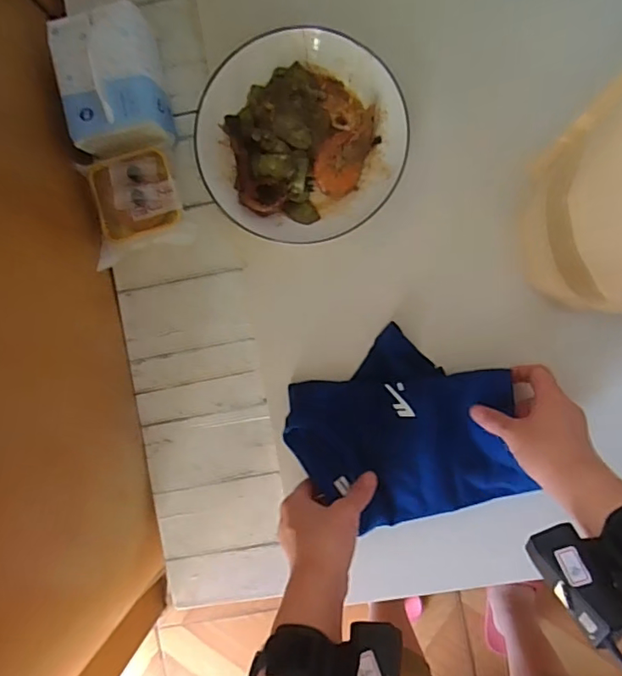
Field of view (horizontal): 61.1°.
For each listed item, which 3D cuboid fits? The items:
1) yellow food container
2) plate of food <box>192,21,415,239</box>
[{"bbox_3d":[-0.180,-0.147,0.541,0.084,0.023,0.078,-14,91,4],"label":"yellow food container"},{"bbox_3d":[-0.010,-0.197,0.514,0.196,0.025,0.196,0,92,4],"label":"plate of food"}]

